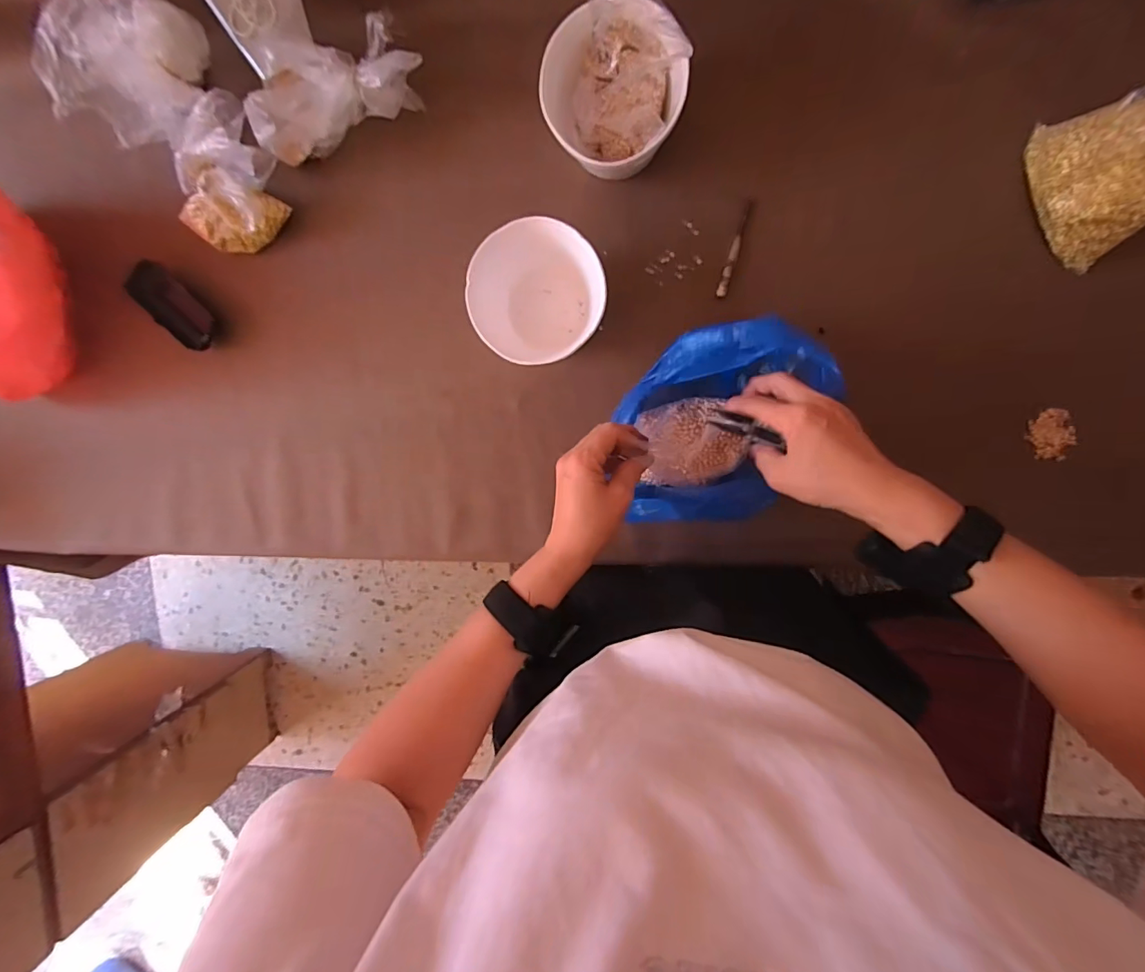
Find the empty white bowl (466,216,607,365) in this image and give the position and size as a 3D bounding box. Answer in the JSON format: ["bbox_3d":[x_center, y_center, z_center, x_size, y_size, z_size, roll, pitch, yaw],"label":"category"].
[{"bbox_3d":[-0.032,-0.177,0.478,0.124,0.085,0.116,1,97,5],"label":"empty white bowl"}]

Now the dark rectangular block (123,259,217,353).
[{"bbox_3d":[-0.455,-0.204,0.560,0.123,0.016,0.049,44,98,-1],"label":"dark rectangular block"}]

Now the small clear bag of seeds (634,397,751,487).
[{"bbox_3d":[0.111,-0.042,0.467,0.090,0.037,0.078,-9,96,6],"label":"small clear bag of seeds"}]

